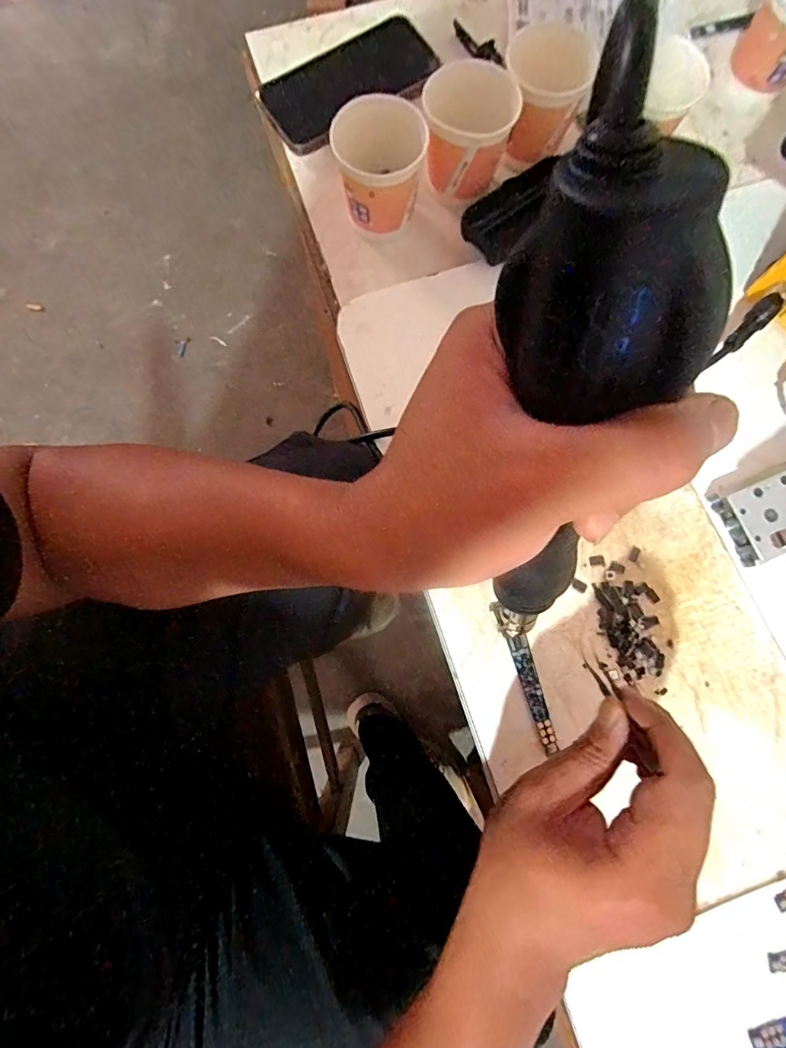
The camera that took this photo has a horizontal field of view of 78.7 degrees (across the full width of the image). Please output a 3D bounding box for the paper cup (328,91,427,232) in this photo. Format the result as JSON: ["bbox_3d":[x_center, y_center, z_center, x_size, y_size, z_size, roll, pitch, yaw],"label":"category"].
[{"bbox_3d":[-0.011,-0.274,0.377,0.065,0.080,0.064,0,78,-2],"label":"paper cup"}]

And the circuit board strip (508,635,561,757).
[{"bbox_3d":[0.096,0.114,0.321,0.013,0.006,0.077,-17,79,-5],"label":"circuit board strip"}]

